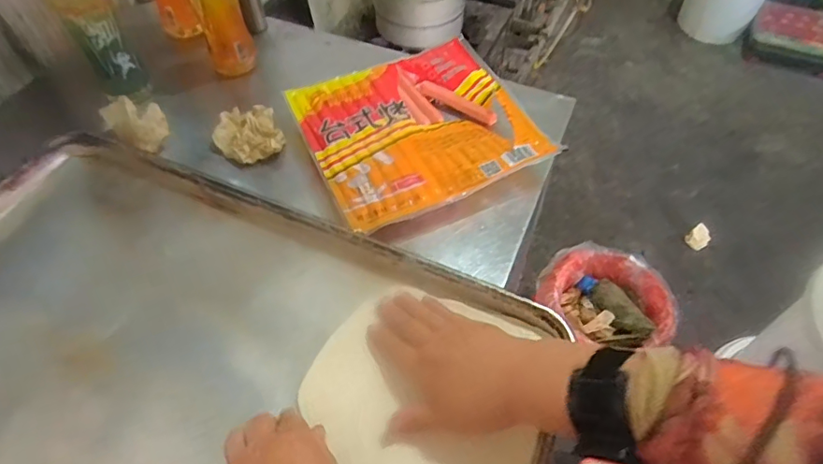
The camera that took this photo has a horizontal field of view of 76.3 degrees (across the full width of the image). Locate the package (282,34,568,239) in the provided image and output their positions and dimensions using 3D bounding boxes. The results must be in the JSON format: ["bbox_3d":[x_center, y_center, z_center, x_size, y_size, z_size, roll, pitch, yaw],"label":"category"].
[{"bbox_3d":[0.003,-0.140,0.711,0.276,0.037,0.265,-22,57,-14],"label":"package"}]

